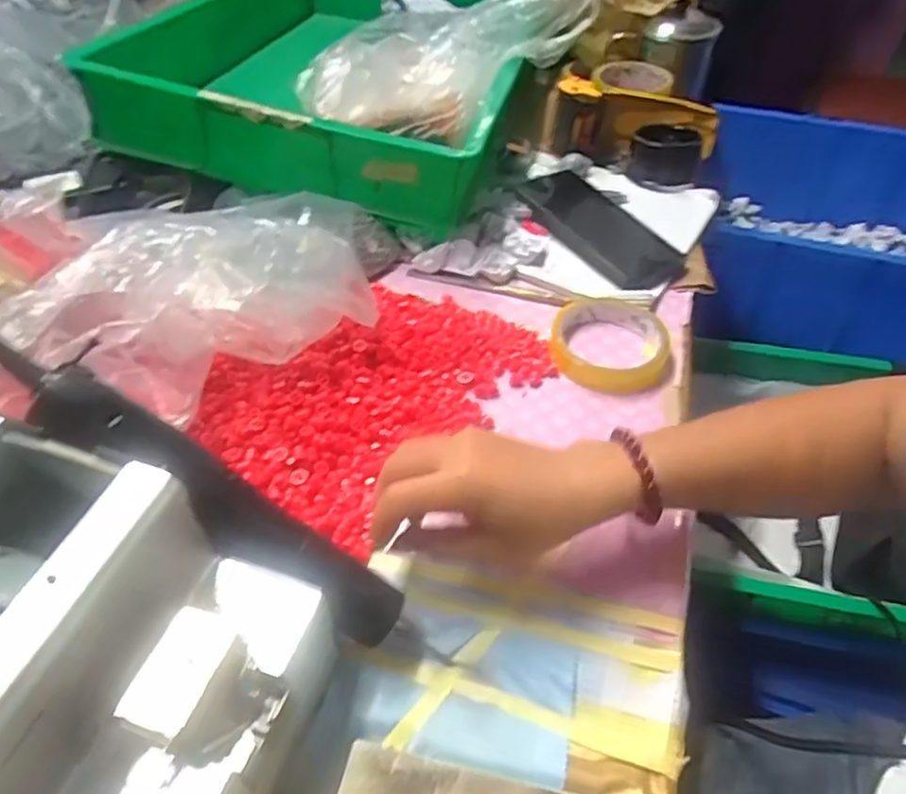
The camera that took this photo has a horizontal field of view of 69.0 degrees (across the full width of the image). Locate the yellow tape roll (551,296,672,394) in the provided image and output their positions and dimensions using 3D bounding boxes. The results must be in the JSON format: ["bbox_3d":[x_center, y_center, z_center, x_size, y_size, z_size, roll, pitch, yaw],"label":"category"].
[{"bbox_3d":[0.123,-0.045,0.508,0.086,0.018,0.094,1,48,-1],"label":"yellow tape roll"}]

